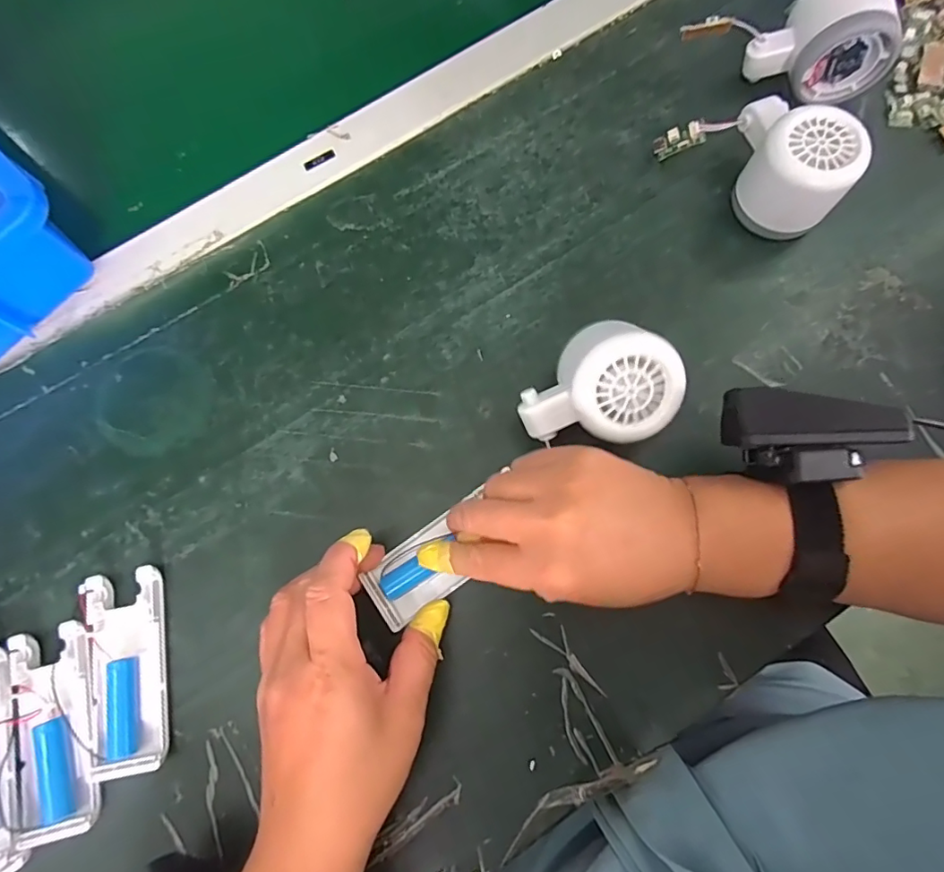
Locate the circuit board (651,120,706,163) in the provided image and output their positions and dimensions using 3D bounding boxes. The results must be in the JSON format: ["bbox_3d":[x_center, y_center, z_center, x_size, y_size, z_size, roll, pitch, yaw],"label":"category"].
[{"bbox_3d":[0.140,-0.201,0.349,0.033,0.004,0.016,-8,102,38],"label":"circuit board"}]

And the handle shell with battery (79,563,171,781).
[{"bbox_3d":[-0.194,0.130,0.284,0.042,0.016,0.103,-12,76,-2],"label":"handle shell with battery"}]

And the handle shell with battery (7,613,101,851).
[{"bbox_3d":[-0.227,0.158,0.277,0.038,0.013,0.103,-15,76,-2],"label":"handle shell with battery"}]

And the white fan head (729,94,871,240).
[{"bbox_3d":[0.201,-0.173,0.324,0.052,0.056,0.078,1,76,1],"label":"white fan head"}]

